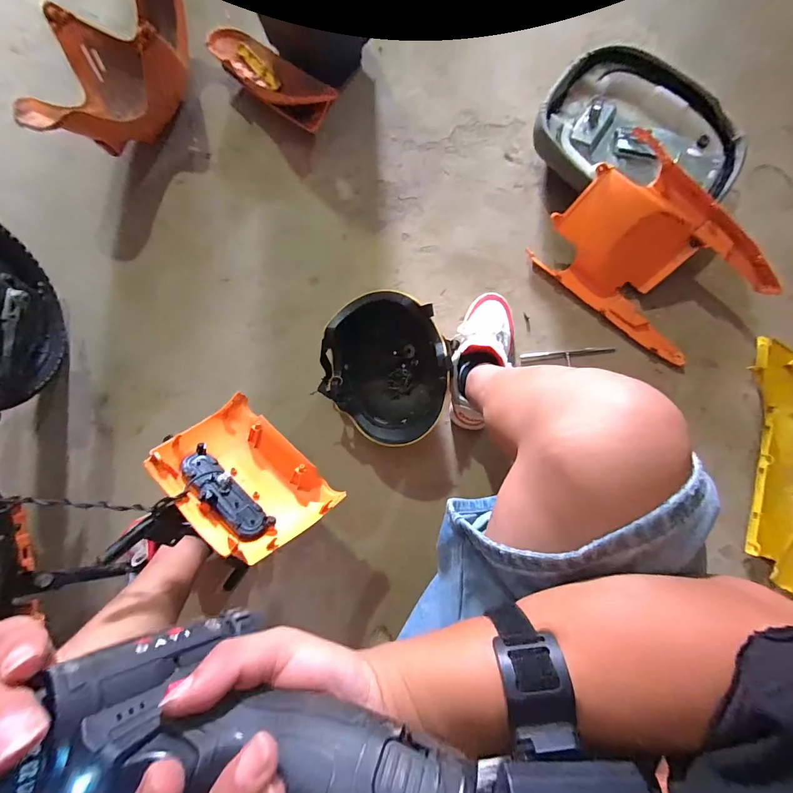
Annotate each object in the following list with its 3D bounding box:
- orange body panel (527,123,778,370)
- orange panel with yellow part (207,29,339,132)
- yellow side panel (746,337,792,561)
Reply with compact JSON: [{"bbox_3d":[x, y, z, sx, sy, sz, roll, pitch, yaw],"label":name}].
[{"bbox_3d":[0.481,-0.264,0.702,0.369,0.128,0.253,43,88,7],"label":"orange body panel"},{"bbox_3d":[-0.280,-0.716,0.844,0.334,0.070,0.125,36,87,7],"label":"orange panel with yellow part"},{"bbox_3d":[0.723,0.099,0.695,0.130,0.033,0.389,8,84,5],"label":"yellow side panel"}]

